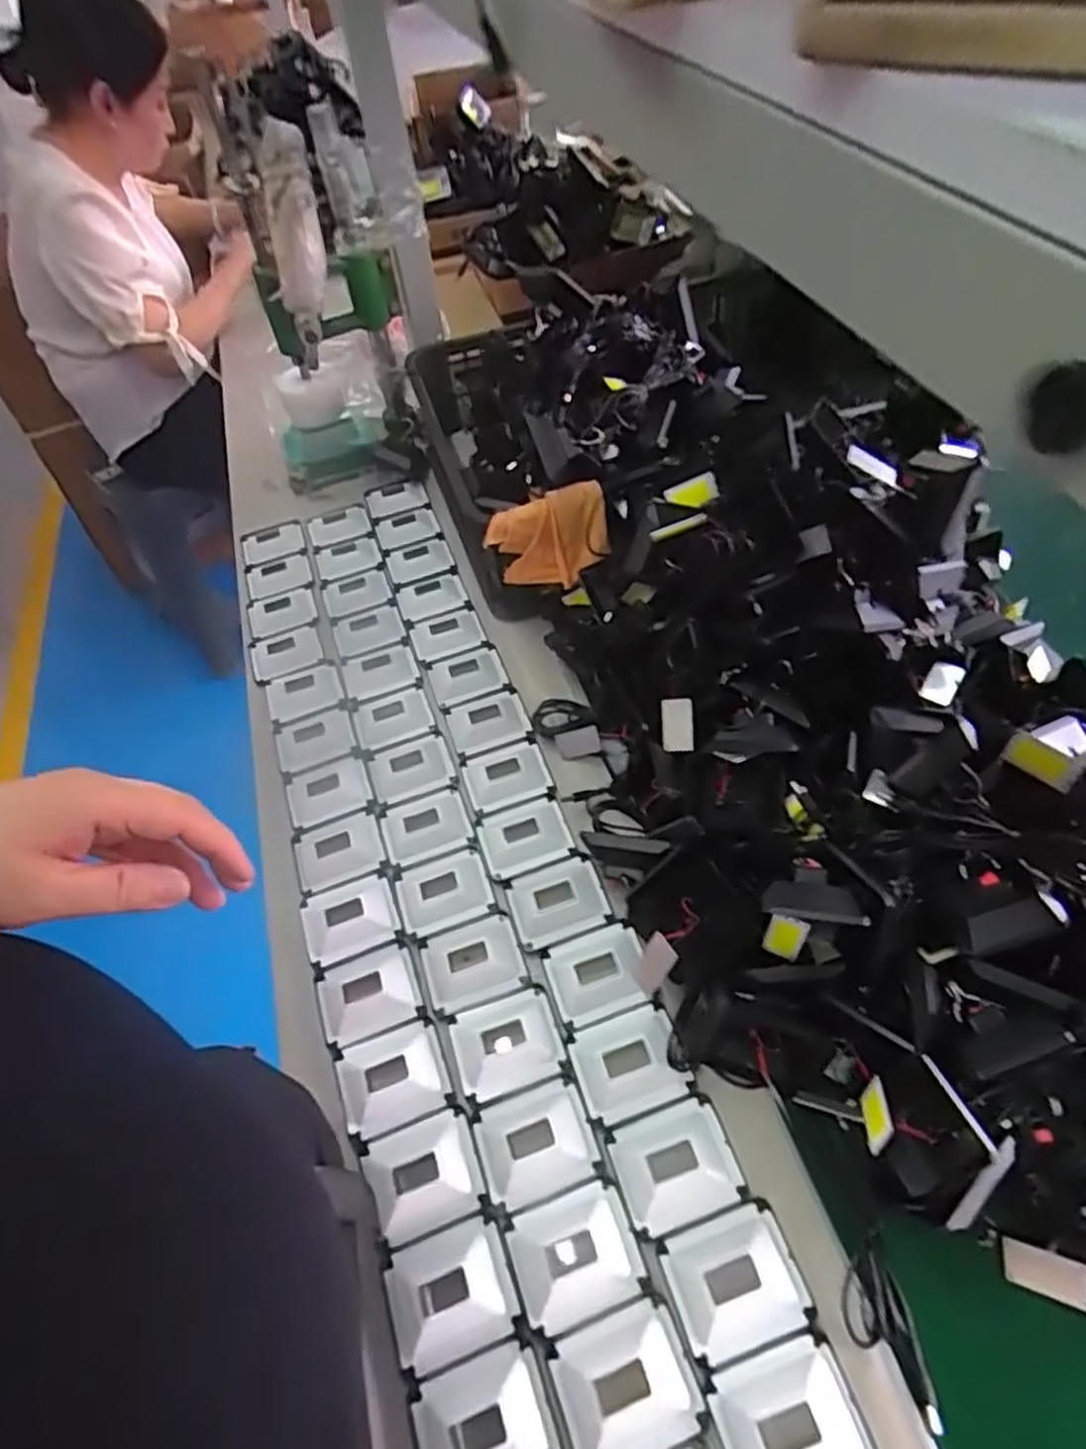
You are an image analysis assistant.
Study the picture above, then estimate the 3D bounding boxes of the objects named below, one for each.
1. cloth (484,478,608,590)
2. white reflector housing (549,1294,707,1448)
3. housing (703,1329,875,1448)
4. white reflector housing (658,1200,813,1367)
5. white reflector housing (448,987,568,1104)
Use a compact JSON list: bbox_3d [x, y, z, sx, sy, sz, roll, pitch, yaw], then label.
[{"bbox_3d":[0.007,-0.191,0.761,0.117,0.075,0.071,-3,52,4],"label":"cloth"},{"bbox_3d":[0.049,0.388,0.437,0.078,0.013,0.066,-19,53,-9],"label":"white reflector housing"},{"bbox_3d":[0.140,0.395,0.419,0.078,0.015,0.068,-17,53,-7],"label":"housing"},{"bbox_3d":[0.118,0.341,0.457,0.078,0.013,0.066,-18,53,-8],"label":"white reflector housing"},{"bbox_3d":[-0.027,0.236,0.558,0.078,0.014,0.066,-17,53,-7],"label":"white reflector housing"}]

